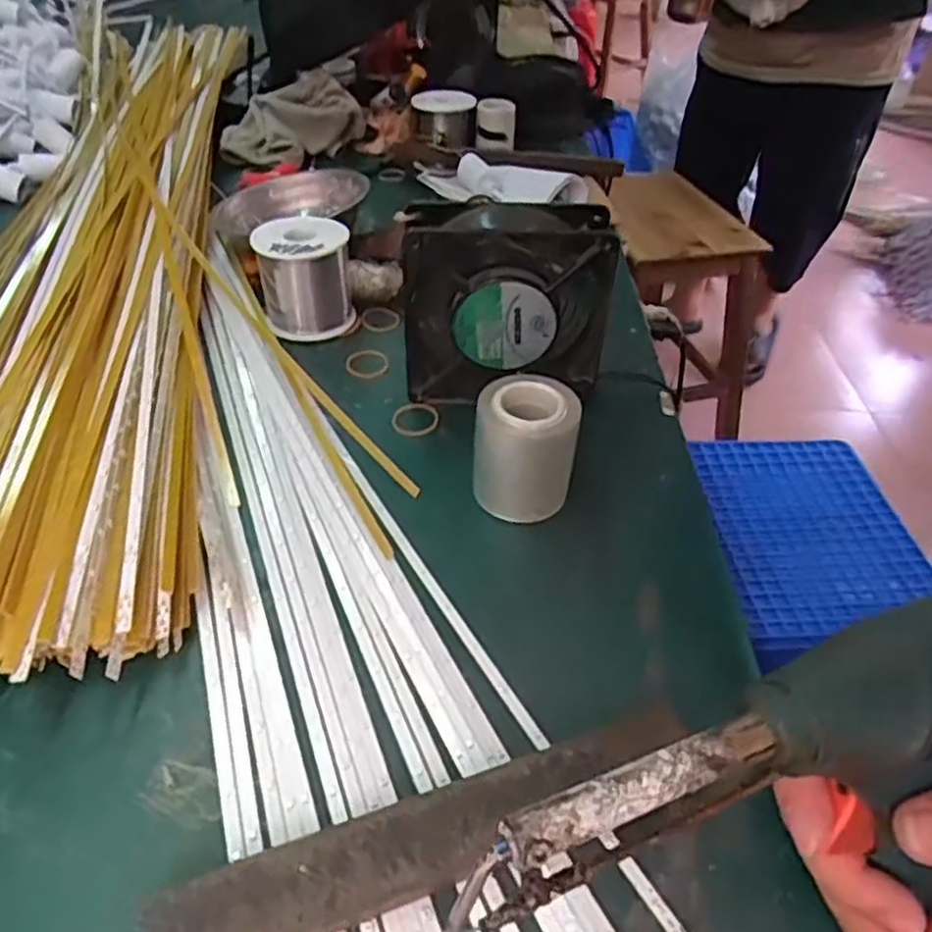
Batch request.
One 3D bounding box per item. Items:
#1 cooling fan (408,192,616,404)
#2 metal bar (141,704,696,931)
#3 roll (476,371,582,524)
[{"bbox_3d":[0.024,-0.097,0.444,0.122,0.118,0.048,0,43,-3],"label":"cooling fan"},{"bbox_3d":[-0.006,0.136,0.266,0.207,0.018,0.032,-15,45,-18],"label":"metal bar"},{"bbox_3d":[0.032,-0.007,0.389,0.052,0.065,0.053,9,43,7],"label":"roll"}]

